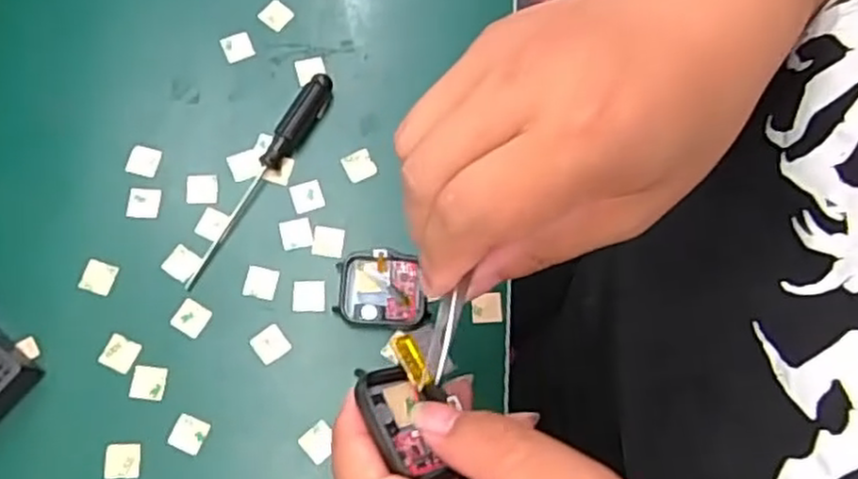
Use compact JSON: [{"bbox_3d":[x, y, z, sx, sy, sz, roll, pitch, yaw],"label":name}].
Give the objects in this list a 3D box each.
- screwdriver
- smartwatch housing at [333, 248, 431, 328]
[{"bbox_3d":[-0.088,-0.033,0.380,0.014,0.013,0.130,28,74,4],"label":"screwdriver"},{"bbox_3d":[-0.023,0.025,0.367,0.045,0.013,0.038,2,74,-3],"label":"smartwatch housing"}]

